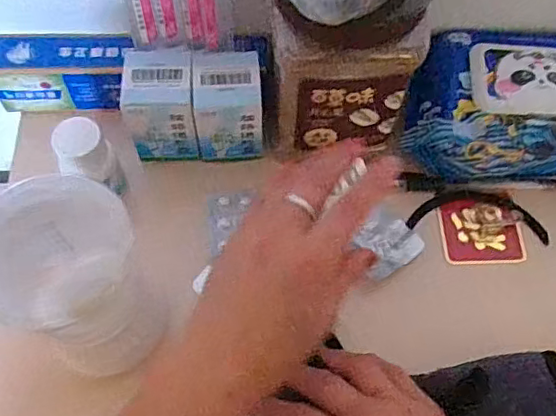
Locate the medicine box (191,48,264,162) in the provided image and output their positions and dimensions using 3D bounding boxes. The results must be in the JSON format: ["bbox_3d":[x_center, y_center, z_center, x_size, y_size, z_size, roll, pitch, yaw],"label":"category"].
[{"bbox_3d":[-0.033,-0.072,0.419,0.052,0.069,0.047,-4,64,-4],"label":"medicine box"}]

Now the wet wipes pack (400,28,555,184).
[{"bbox_3d":[0.193,-0.080,0.448,0.200,0.057,0.127,-1,64,-3],"label":"wet wipes pack"}]

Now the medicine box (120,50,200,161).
[{"bbox_3d":[-0.081,-0.072,0.419,0.046,0.069,0.047,-2,64,-3],"label":"medicine box"}]

